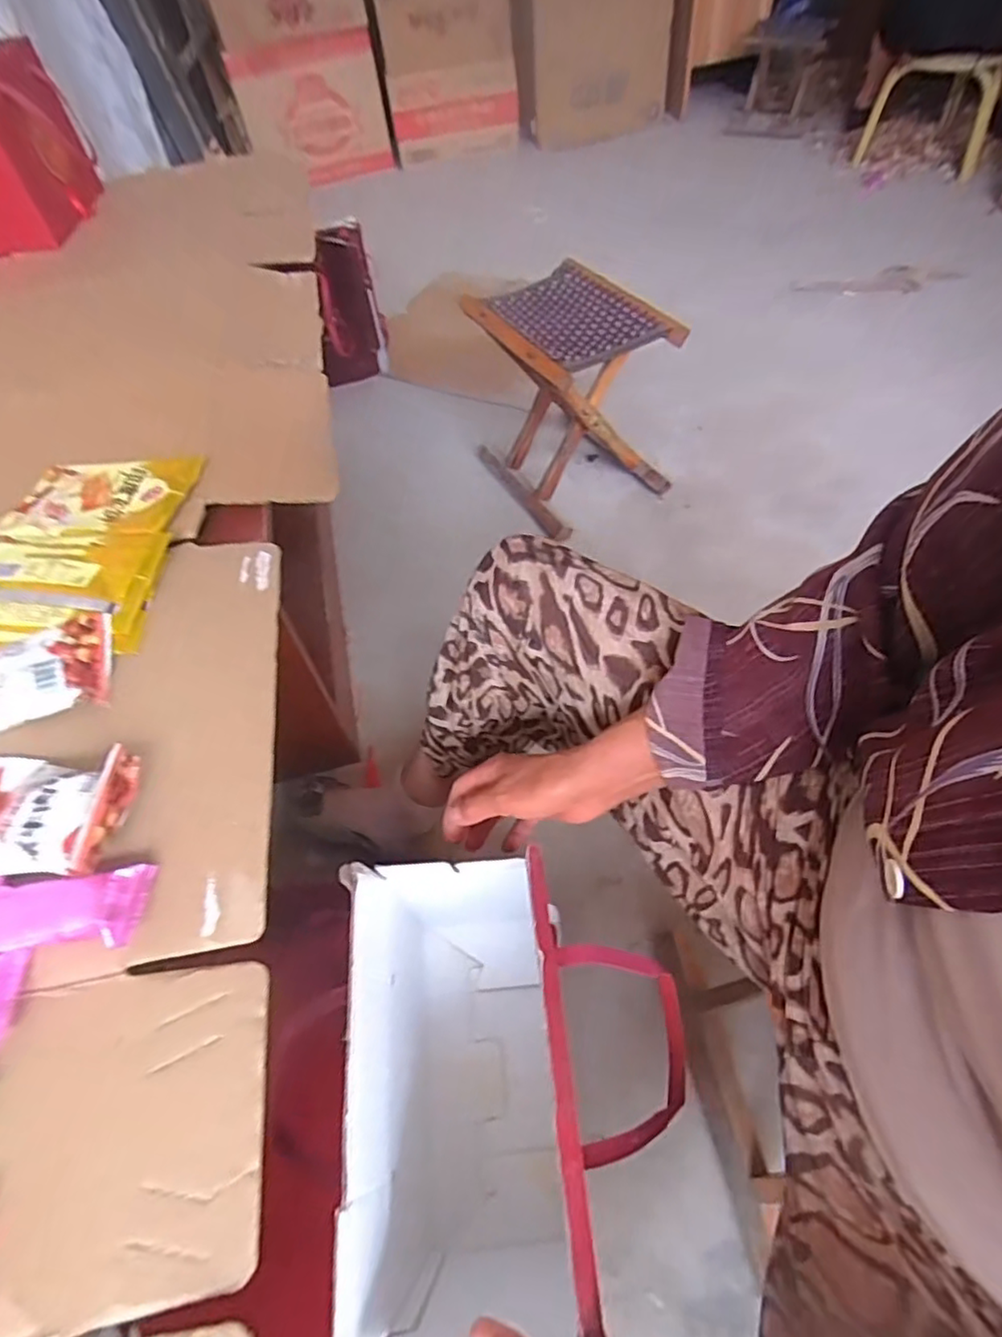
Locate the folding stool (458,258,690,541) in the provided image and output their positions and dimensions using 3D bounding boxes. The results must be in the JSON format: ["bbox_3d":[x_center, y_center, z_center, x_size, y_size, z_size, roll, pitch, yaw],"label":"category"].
[{"bbox_3d":[0.120,-0.476,1.134,0.249,0.318,0.299,-26,57,-12],"label":"folding stool"}]

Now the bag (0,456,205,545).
[{"bbox_3d":[-0.352,-0.142,0.551,0.154,0.028,0.113,-2,55,5],"label":"bag"}]

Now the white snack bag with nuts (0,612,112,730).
[{"bbox_3d":[-0.333,0.009,0.429,0.123,0.032,0.074,-24,56,-11],"label":"white snack bag with nuts"}]

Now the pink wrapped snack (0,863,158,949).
[{"bbox_3d":[-0.239,0.135,0.344,0.085,0.023,0.040,-9,55,0],"label":"pink wrapped snack"}]

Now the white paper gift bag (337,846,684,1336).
[{"bbox_3d":[-0.026,0.297,0.489,0.140,0.260,0.286,-5,58,-1],"label":"white paper gift bag"}]

